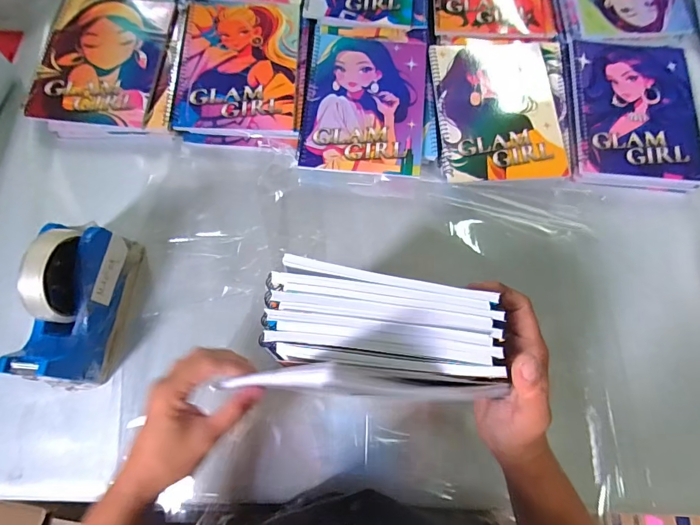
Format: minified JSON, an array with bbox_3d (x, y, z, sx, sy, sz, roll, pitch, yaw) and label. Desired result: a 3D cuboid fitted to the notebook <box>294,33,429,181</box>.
[{"bbox_3d":[0.019,-0.202,0.515,0.146,0.017,0.197,4,74,1],"label":"notebook"}]

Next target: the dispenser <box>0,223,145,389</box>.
[{"bbox_3d":[-0.274,0.041,0.407,0.060,0.106,0.161,3,74,1],"label":"dispenser"}]

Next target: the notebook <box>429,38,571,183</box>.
[{"bbox_3d":[0.183,-0.195,0.518,0.150,0.017,0.200,-2,74,0],"label":"notebook"}]

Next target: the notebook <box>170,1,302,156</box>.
[{"bbox_3d":[-0.140,-0.244,0.526,0.152,0.012,0.218,1,74,1],"label":"notebook"}]

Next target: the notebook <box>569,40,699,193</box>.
[{"bbox_3d":[0.357,-0.195,0.517,0.154,0.022,0.215,5,75,2],"label":"notebook"}]

